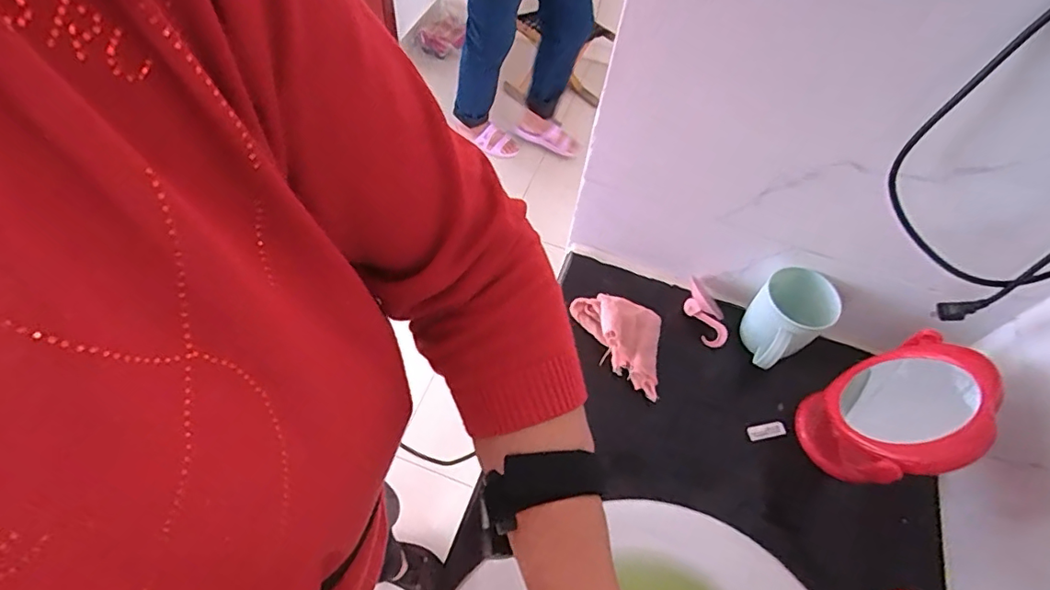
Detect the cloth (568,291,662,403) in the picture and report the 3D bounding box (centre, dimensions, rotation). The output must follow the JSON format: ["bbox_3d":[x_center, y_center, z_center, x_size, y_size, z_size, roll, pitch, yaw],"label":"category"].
[{"bbox_3d":[0.124,0.050,0.665,0.126,0.040,0.096,28,59,13],"label":"cloth"}]

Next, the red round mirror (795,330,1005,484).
[{"bbox_3d":[0.391,0.124,0.571,0.153,0.166,0.119,-25,62,-20],"label":"red round mirror"}]

